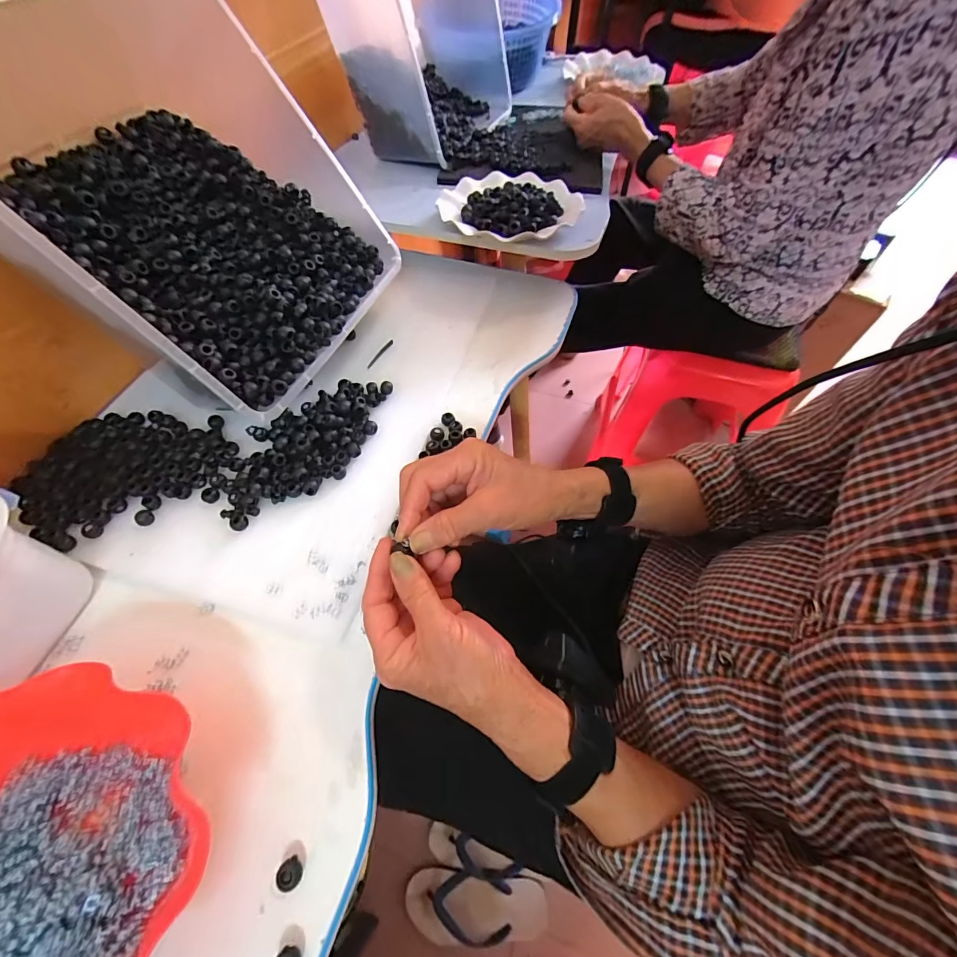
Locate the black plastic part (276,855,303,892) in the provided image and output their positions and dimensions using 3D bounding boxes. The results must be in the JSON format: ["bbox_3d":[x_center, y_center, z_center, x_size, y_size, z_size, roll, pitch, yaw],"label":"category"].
[{"bbox_3d":[-0.123,0.259,0.269,0.014,0.012,0.015,-1,59,1],"label":"black plastic part"}]

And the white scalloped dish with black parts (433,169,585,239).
[{"bbox_3d":[0.041,-0.367,0.549,0.185,0.032,0.167,4,60,4],"label":"white scalloped dish with black parts"}]

